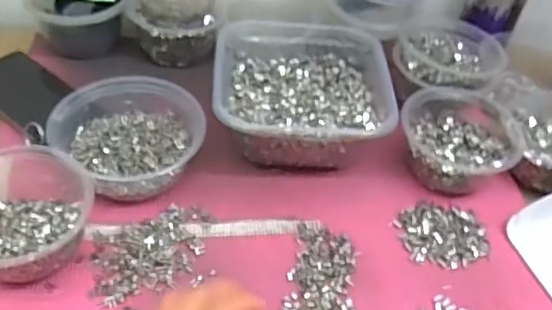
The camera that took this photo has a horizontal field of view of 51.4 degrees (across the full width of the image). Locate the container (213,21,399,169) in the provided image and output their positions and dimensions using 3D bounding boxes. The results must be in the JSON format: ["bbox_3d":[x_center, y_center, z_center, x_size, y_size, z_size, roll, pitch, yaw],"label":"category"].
[{"bbox_3d":[0.022,-0.067,0.606,0.173,0.077,0.187,2,45,-6],"label":"container"}]

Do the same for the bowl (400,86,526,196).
[{"bbox_3d":[0.184,-0.015,0.580,0.114,0.062,0.110,4,45,-4],"label":"bowl"}]

